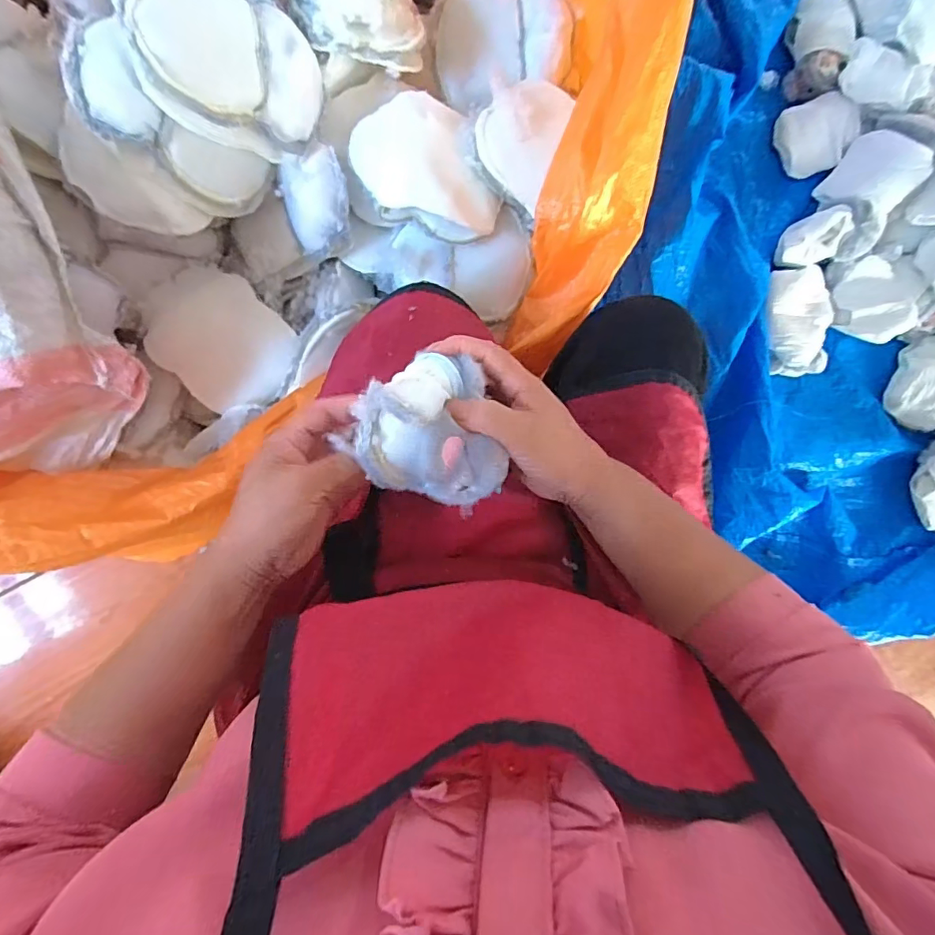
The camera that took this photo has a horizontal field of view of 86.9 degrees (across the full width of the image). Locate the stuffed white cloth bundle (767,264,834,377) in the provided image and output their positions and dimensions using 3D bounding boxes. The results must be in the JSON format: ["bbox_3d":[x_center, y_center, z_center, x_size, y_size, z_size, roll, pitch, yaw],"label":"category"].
[{"bbox_3d":[0.580,-0.257,0.876,0.117,0.048,0.184,1,92,-7],"label":"stuffed white cloth bundle"}]

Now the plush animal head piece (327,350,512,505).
[{"bbox_3d":[-0.020,-0.019,0.333,0.098,0.043,0.107,0,92,-7],"label":"plush animal head piece"}]

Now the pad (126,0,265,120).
[{"bbox_3d":[-0.245,-0.392,0.451,0.104,0.019,0.121,-8,99,-37],"label":"pad"}]

